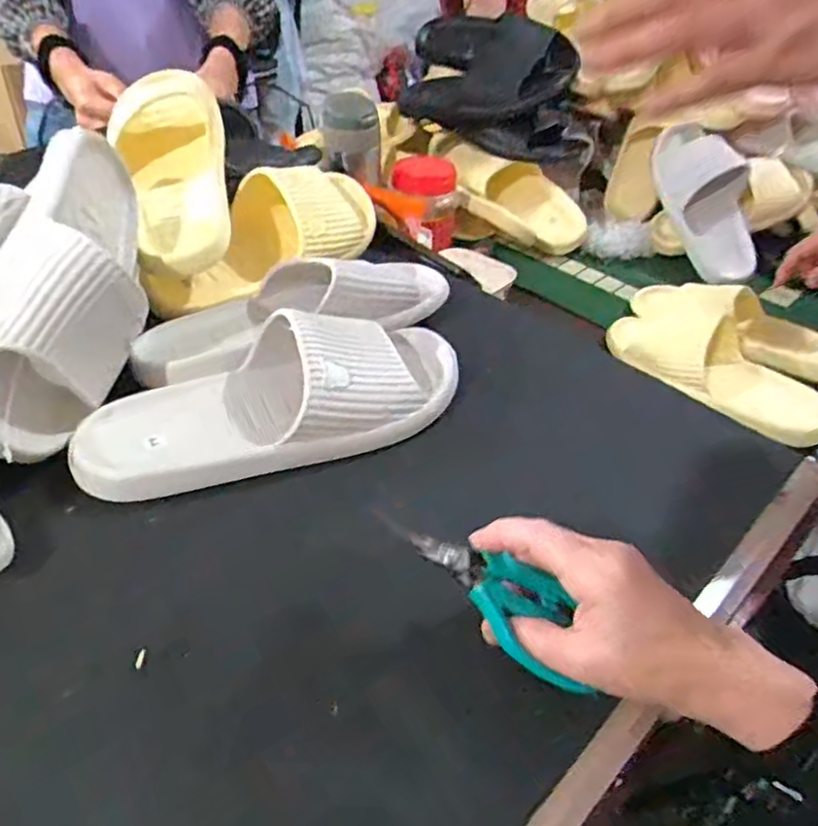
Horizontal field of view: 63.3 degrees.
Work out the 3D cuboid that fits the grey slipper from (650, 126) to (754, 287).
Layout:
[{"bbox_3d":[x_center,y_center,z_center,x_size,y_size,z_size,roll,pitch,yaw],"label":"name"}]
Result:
[{"bbox_3d":[0.430,-0.316,0.973,0.083,0.099,0.238,-19,88,-26],"label":"grey slipper"}]

